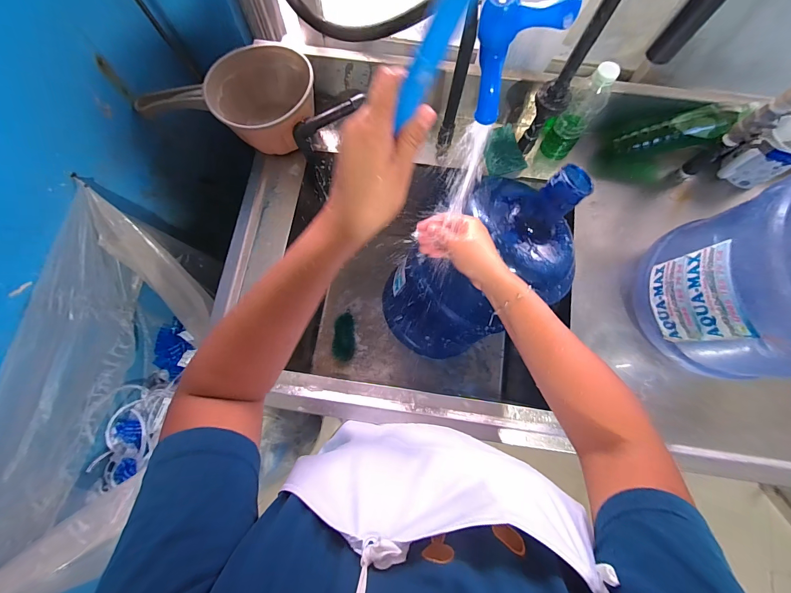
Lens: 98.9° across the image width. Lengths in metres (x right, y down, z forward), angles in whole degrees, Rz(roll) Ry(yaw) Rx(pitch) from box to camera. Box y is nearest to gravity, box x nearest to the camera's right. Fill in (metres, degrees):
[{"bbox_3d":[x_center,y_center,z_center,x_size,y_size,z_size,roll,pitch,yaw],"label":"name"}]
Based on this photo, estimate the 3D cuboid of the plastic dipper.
[{"bbox_3d":[-0.282,-0.323,0.614,0.284,0.109,0.161,-28,78,-7],"label":"plastic dipper"}]

